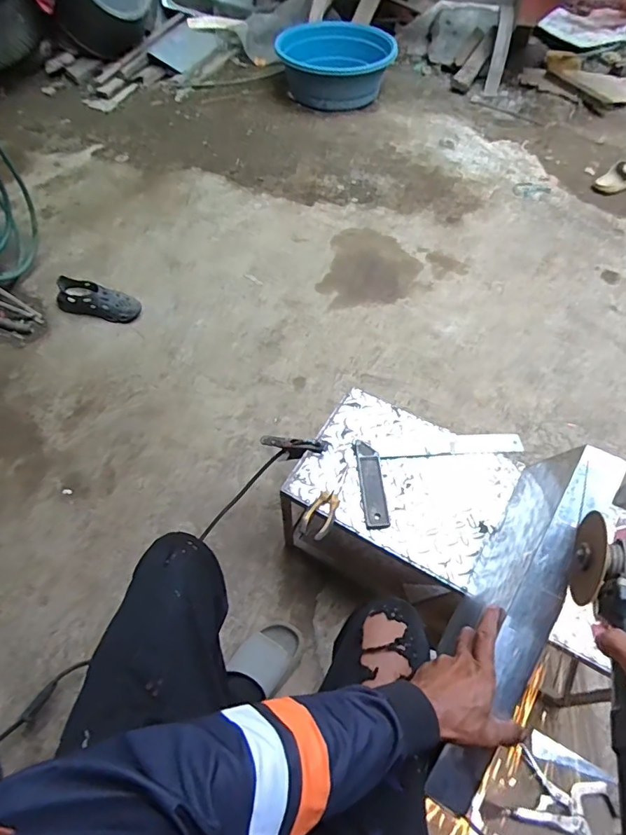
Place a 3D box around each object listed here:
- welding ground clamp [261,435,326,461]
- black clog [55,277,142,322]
[{"bbox_3d":[-0.043,0.067,0.985,0.139,0.090,0.026,18,57,10],"label":"welding ground clamp"},{"bbox_3d":[-0.675,-0.369,1.463,0.247,0.088,0.100,11,55,-18],"label":"black clog"}]

